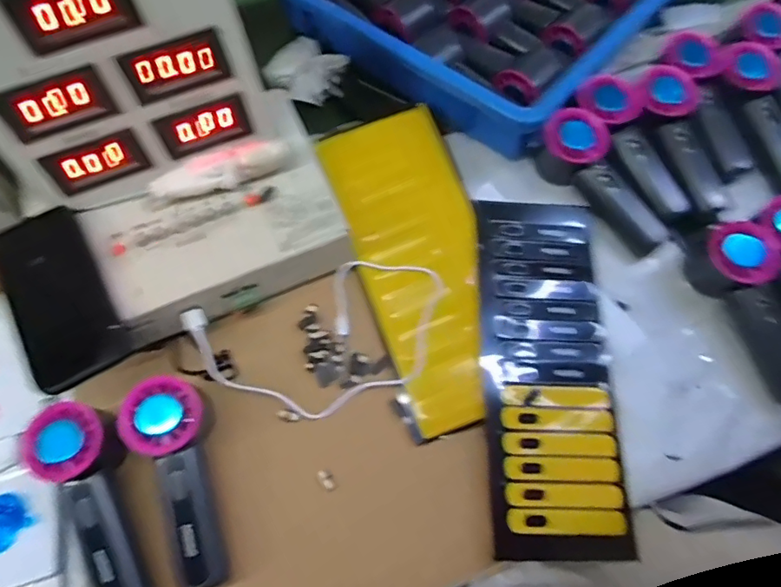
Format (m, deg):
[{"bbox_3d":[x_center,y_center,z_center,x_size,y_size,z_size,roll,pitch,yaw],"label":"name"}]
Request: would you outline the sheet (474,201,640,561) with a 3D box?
[{"bbox_3d":[0.136,0.059,0.458,0.111,0.008,0.306,2,69,-5],"label":"sheet"}]

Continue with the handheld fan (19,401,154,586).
[{"bbox_3d":[-0.218,0.157,0.396,0.062,0.032,0.155,-23,83,-10],"label":"handheld fan"}]

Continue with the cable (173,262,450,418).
[{"bbox_3d":[-0.050,0.034,0.453,0.218,0.033,0.119,-22,69,-9],"label":"cable"}]

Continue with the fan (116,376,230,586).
[{"bbox_3d":[-0.155,0.140,0.399,0.060,0.030,0.155,-18,83,-8],"label":"fan"}]

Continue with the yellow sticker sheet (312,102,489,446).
[{"bbox_3d":[0.033,-0.029,0.480,0.118,0.023,0.286,-20,81,-4],"label":"yellow sticker sheet"}]

